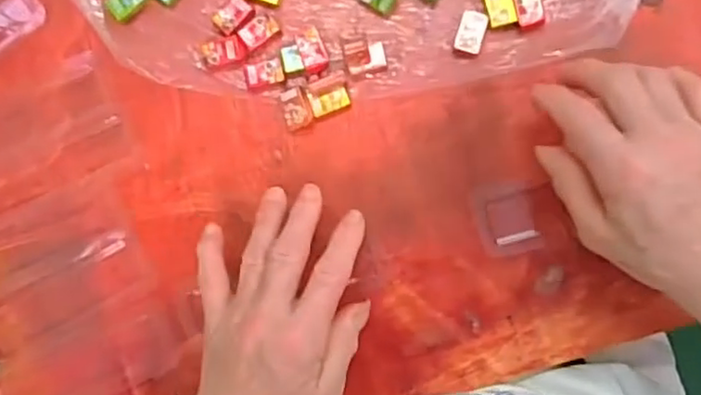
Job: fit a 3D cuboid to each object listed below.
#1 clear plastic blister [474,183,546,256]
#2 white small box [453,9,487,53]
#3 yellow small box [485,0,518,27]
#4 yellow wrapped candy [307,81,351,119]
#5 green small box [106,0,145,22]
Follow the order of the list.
[{"bbox_3d":[0.099,0.013,0.394,0.036,0.011,0.046,-13,87,5],"label":"clear plastic blister"},{"bbox_3d":[0.077,-0.105,0.399,0.017,0.005,0.026,16,90,6],"label":"white small box"},{"bbox_3d":[0.095,-0.122,0.397,0.017,0.004,0.026,-13,87,5],"label":"yellow small box"},{"bbox_3d":[-0.013,-0.063,0.405,0.026,0.011,0.016,-20,86,5],"label":"yellow wrapped candy"},{"bbox_3d":[-0.150,-0.131,0.419,0.026,0.007,0.015,-44,85,3],"label":"green small box"}]

